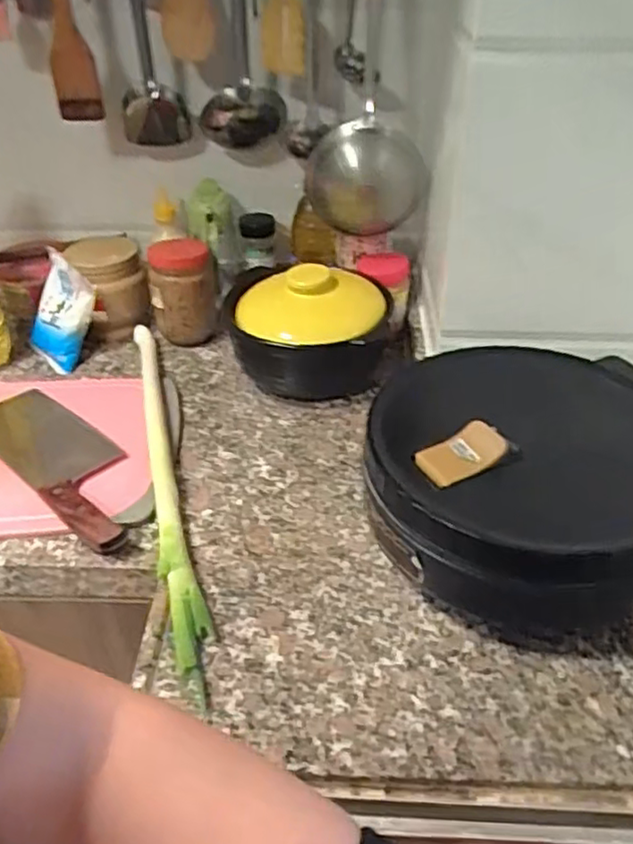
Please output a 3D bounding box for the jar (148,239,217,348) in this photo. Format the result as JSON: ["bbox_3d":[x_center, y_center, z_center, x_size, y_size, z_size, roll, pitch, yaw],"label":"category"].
[{"bbox_3d":[-0.187,-0.182,0.948,0.088,0.123,0.086,-9,38,-11],"label":"jar"}]

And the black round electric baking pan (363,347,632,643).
[{"bbox_3d":[0.190,0.051,0.637,0.271,0.137,0.295,-1,38,0],"label":"black round electric baking pan"}]

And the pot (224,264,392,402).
[{"bbox_3d":[-0.010,-0.128,0.877,0.194,0.135,0.189,-1,38,0],"label":"pot"}]

